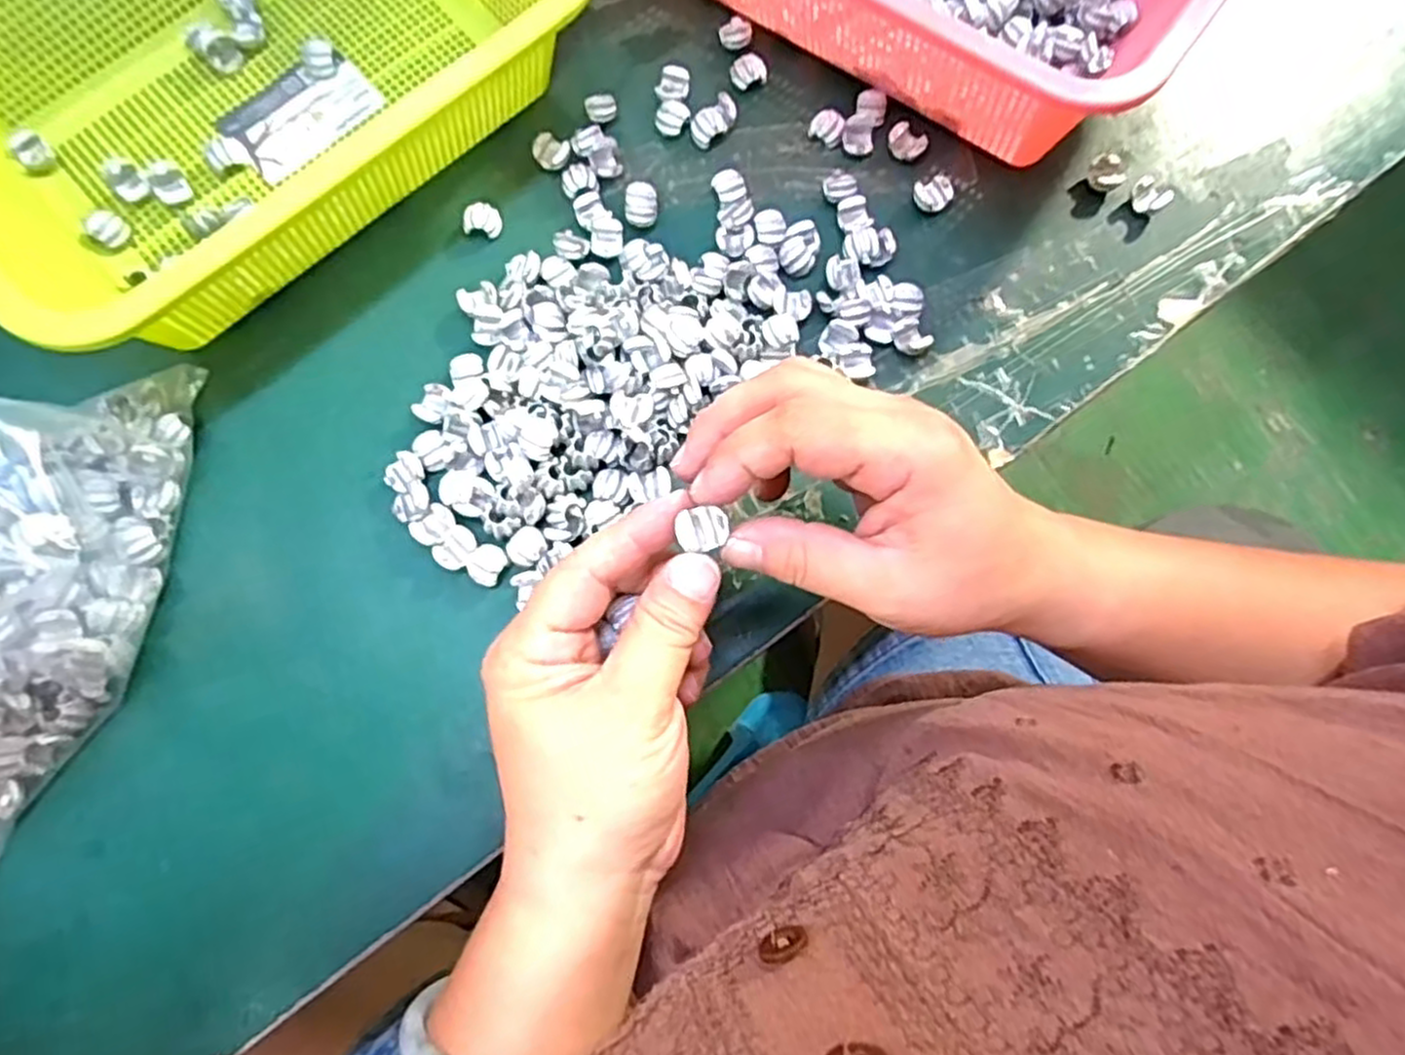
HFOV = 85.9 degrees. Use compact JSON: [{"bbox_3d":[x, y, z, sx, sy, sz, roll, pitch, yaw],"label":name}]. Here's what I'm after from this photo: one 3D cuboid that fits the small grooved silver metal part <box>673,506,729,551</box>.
[{"bbox_3d":[0.001,0.000,0.236,0.015,0.008,0.014,-20,79,-5],"label":"small grooved silver metal part"}]

